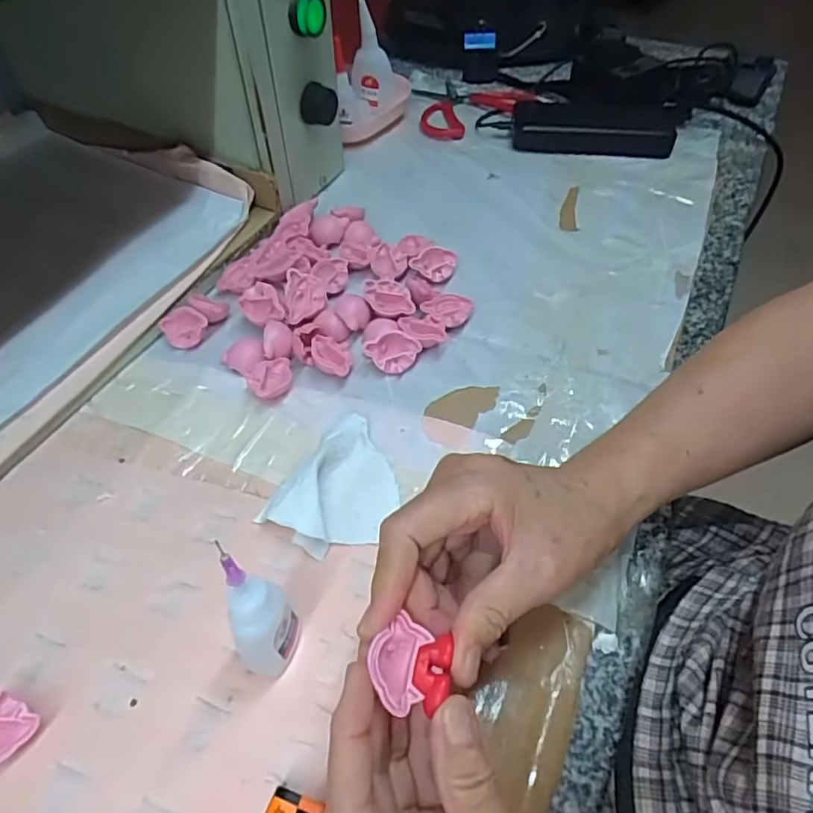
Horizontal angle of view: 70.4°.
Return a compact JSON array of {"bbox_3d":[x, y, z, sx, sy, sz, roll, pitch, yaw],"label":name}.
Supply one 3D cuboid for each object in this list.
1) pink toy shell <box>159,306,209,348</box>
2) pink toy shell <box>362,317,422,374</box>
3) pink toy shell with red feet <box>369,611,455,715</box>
[{"bbox_3d":[-0.158,-0.057,0.410,0.027,0.019,0.027,1,54,-1],"label":"pink toy shell"},{"bbox_3d":[-0.011,-0.045,0.395,0.037,0.018,0.042,-6,54,-7],"label":"pink toy shell"},{"bbox_3d":[0.002,0.100,0.223,0.030,0.009,0.032,14,54,8],"label":"pink toy shell with red feet"}]

